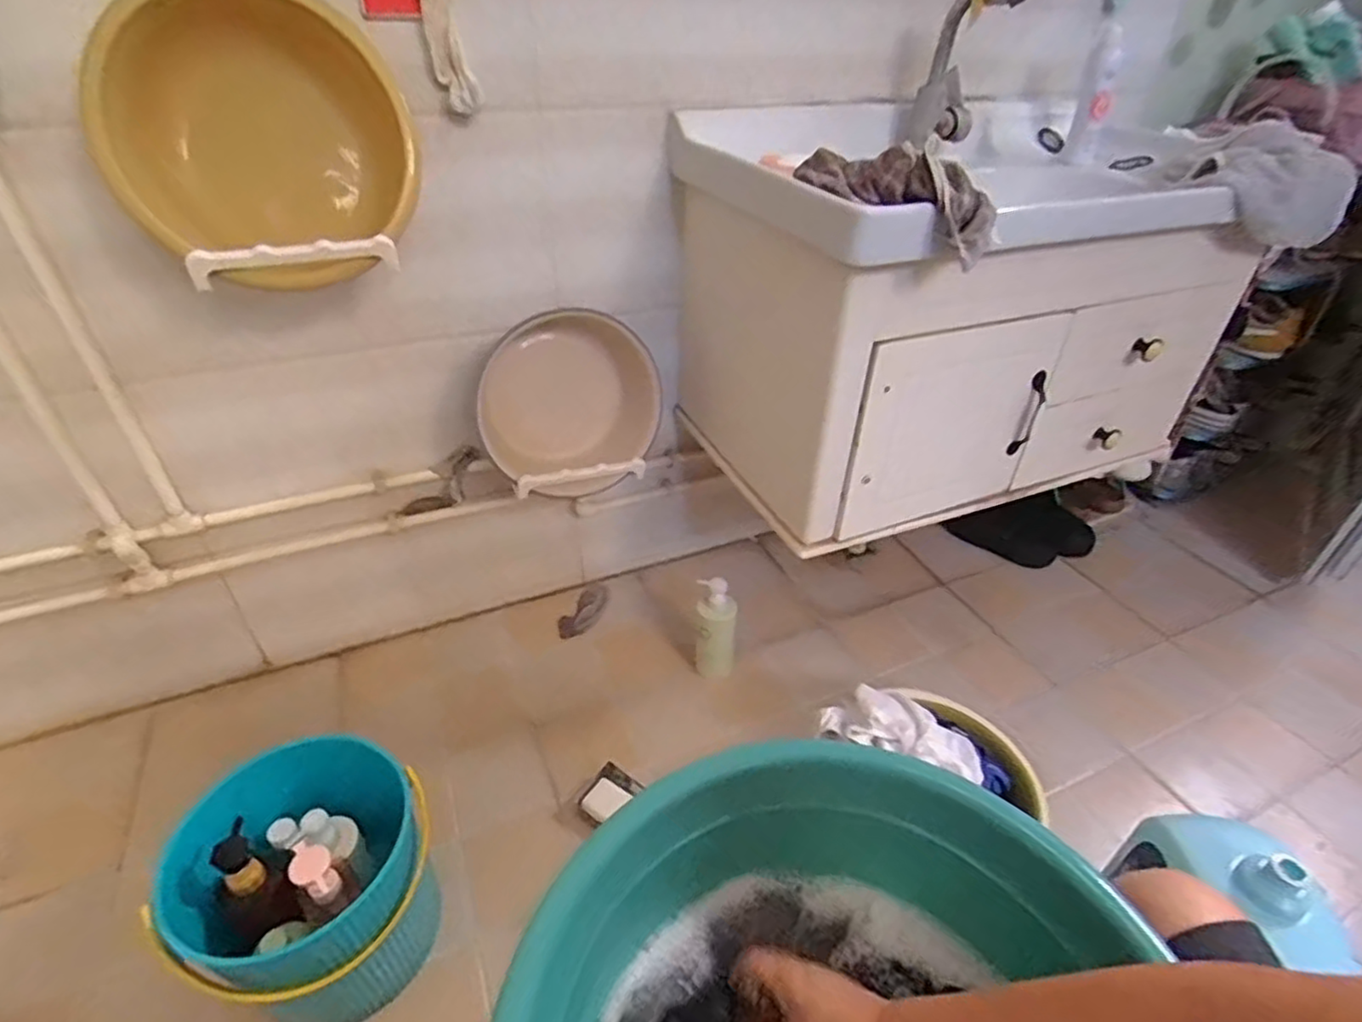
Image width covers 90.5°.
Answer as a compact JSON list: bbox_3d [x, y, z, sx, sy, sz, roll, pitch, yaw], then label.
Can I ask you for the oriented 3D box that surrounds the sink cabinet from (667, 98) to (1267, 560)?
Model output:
[{"bbox_3d":[0.418,-0.320,1.070,0.756,0.479,0.468,-15,41,-21],"label":"sink cabinet"}]

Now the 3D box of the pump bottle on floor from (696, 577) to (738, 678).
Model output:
[{"bbox_3d":[0.062,0.215,1.214,0.075,0.192,0.061,5,38,4],"label":"pump bottle on floor"}]

